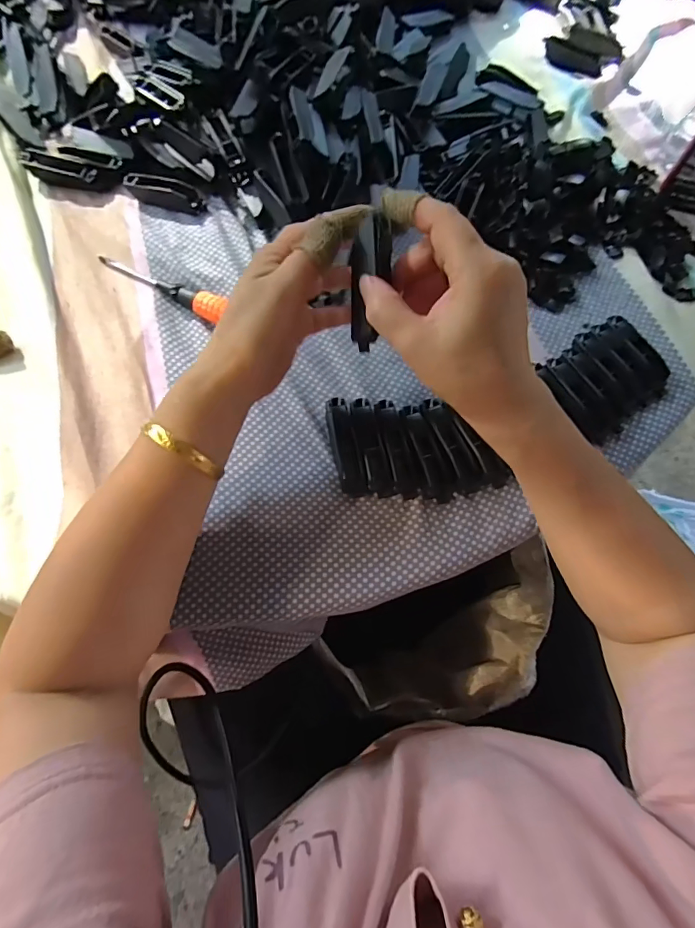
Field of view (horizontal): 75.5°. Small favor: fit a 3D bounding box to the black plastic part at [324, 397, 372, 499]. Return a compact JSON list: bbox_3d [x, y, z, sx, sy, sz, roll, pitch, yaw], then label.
[{"bbox_3d":[-0.002,-0.014,0.331,0.018,0.018,0.076,-14,71,-6],"label":"black plastic part"}]

